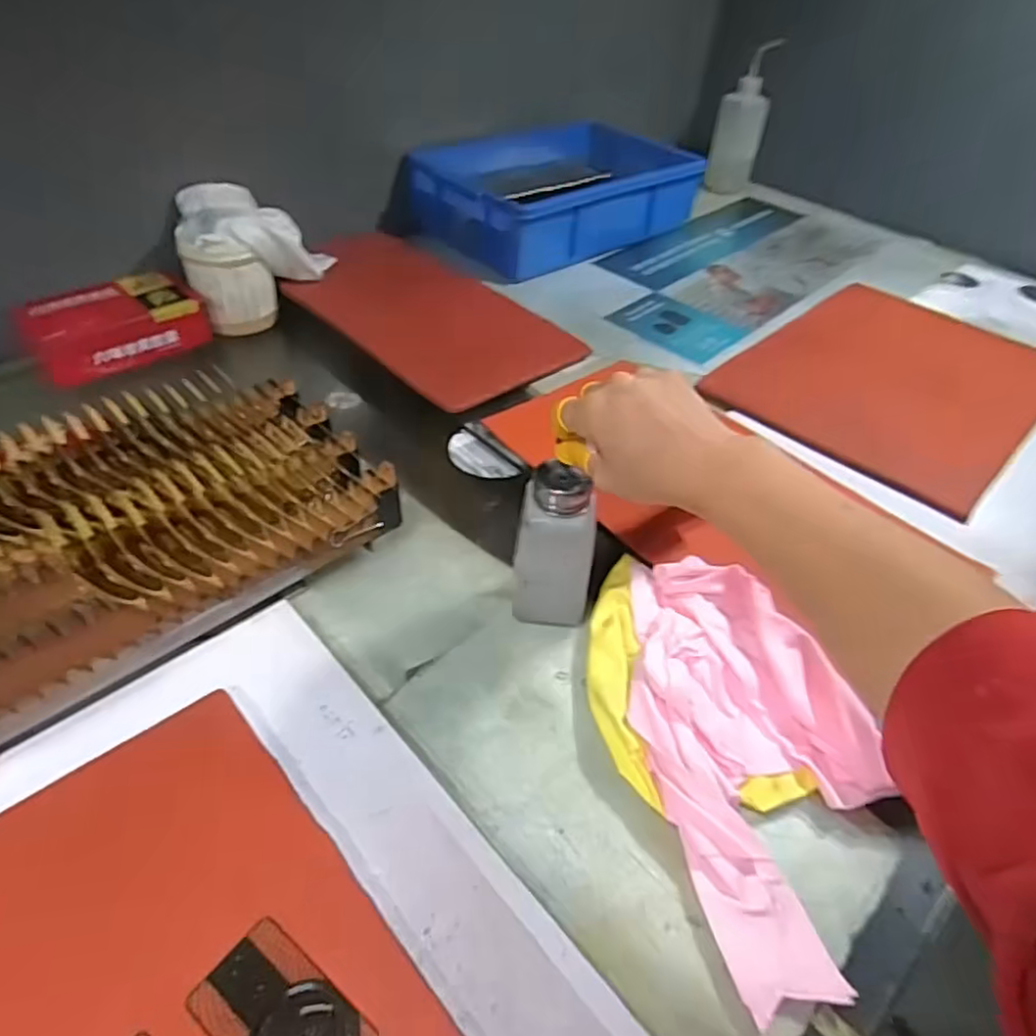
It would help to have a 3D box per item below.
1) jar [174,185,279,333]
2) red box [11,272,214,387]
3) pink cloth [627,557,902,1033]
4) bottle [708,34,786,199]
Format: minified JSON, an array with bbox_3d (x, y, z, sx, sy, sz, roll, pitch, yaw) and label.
[{"bbox_3d":[-0.343,-0.301,0.801,0.094,0.136,0.090,-15,48,-18],"label":"jar"},{"bbox_3d":[-0.449,-0.215,0.754,0.105,0.066,0.183,35,52,27],"label":"red box"},{"bbox_3d":[0.152,0.136,0.441,0.146,0.055,0.270,-10,47,-14],"label":"pink cloth"},{"bbox_3d":[0.394,-0.694,1.200,0.084,0.216,0.096,14,44,9],"label":"bottle"}]

